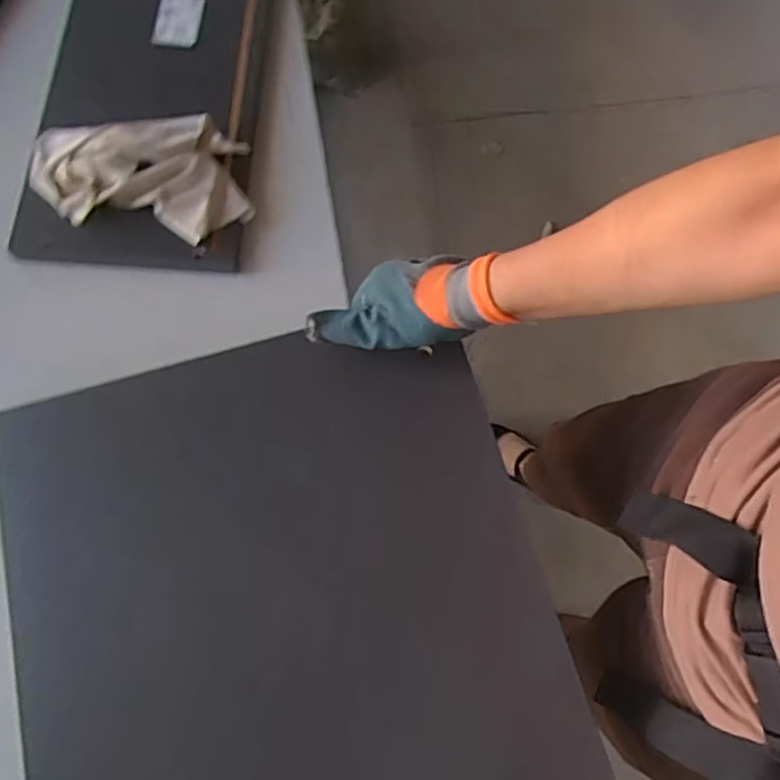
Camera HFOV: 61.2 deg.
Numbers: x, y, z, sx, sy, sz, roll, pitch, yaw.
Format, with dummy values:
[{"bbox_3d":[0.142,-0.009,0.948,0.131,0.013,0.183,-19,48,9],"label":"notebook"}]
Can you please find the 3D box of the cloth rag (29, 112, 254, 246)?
[{"bbox_3d":[-0.225,-0.193,0.591,0.188,0.039,0.117,-6,71,-5],"label":"cloth rag"}]

